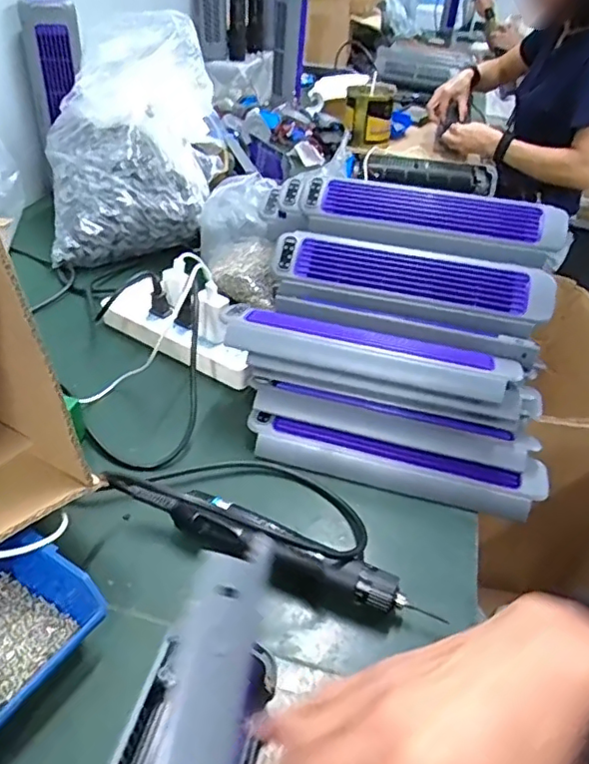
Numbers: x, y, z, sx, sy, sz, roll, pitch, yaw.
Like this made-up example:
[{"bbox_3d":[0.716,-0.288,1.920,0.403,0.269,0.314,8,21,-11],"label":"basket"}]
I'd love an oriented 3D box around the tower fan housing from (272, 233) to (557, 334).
[{"bbox_3d":[0.126,-0.107,0.644,0.301,0.050,0.094,15,81,10],"label":"tower fan housing"}]

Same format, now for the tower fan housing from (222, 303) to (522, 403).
[{"bbox_3d":[0.073,-0.031,0.593,0.291,0.032,0.066,14,39,10],"label":"tower fan housing"}]

